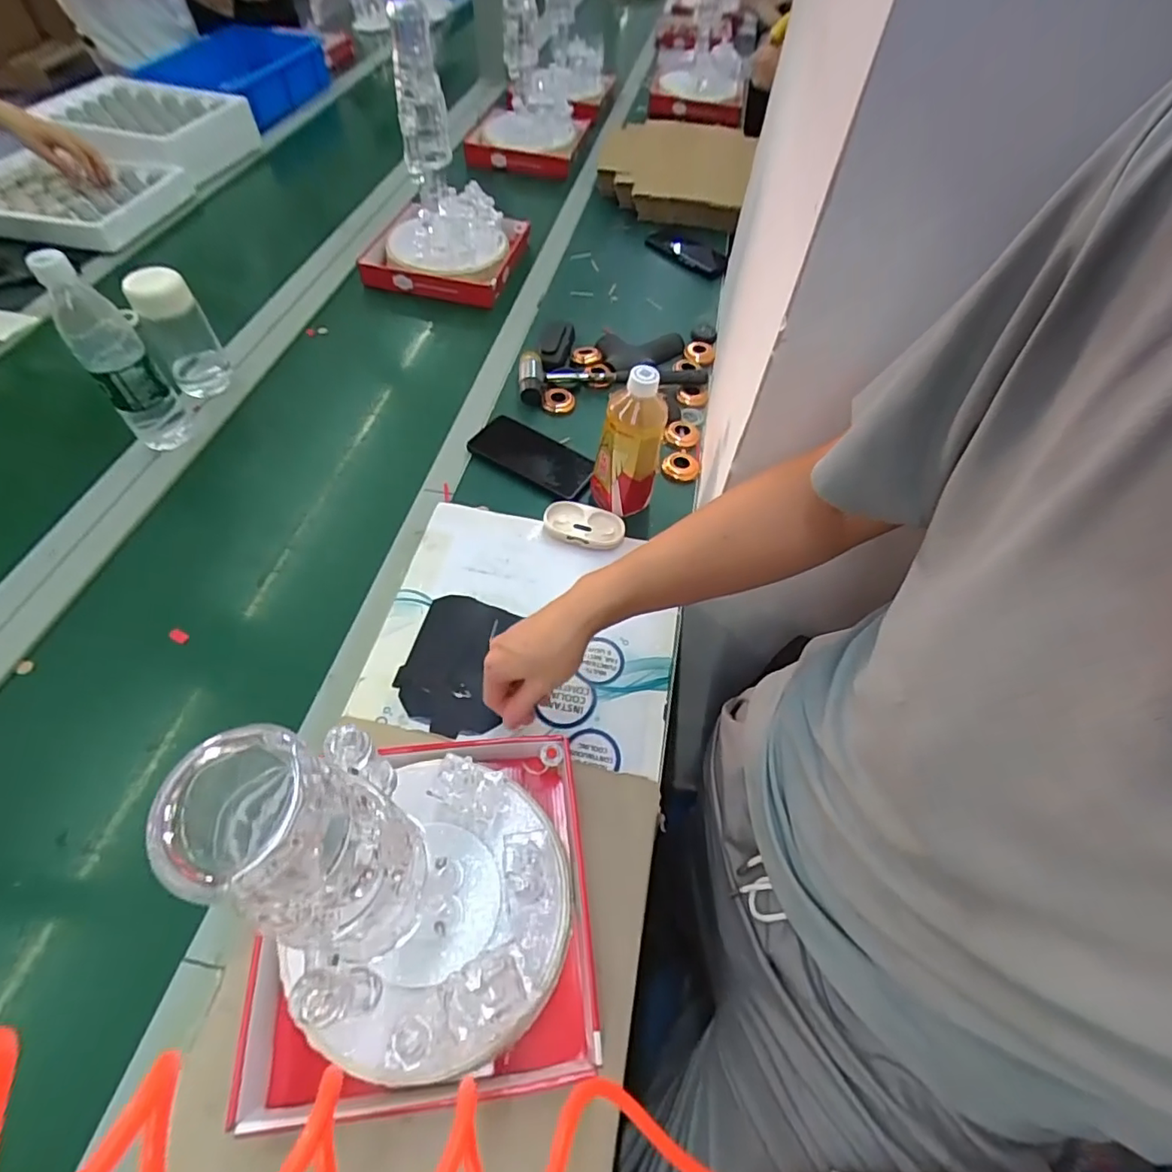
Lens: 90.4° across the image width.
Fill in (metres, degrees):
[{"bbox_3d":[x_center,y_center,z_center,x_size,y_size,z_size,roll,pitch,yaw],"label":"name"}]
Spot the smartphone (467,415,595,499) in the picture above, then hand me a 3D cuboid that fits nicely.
[{"bbox_3d":[-0.068,-0.173,0.762,0.162,0.013,0.078,27,58,15],"label":"smartphone"}]

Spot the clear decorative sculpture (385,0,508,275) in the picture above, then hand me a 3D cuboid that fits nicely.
[{"bbox_3d":[-0.239,-0.676,0.928,0.187,0.321,0.197,-7,56,-7],"label":"clear decorative sculpture"}]

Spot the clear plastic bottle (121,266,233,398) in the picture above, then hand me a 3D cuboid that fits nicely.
[{"bbox_3d":[-0.542,-0.340,0.770,0.077,0.153,0.066,-33,63,-24],"label":"clear plastic bottle"}]

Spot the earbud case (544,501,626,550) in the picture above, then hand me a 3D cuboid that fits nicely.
[{"bbox_3d":[-0.003,-0.071,0.691,0.094,0.013,0.053,16,55,8],"label":"earbud case"}]

